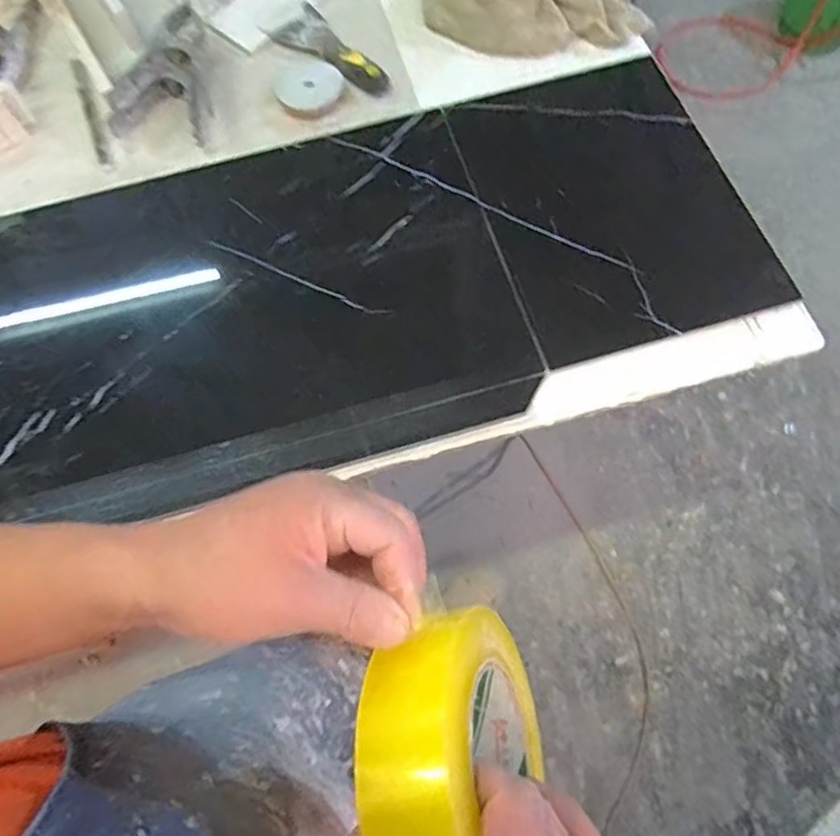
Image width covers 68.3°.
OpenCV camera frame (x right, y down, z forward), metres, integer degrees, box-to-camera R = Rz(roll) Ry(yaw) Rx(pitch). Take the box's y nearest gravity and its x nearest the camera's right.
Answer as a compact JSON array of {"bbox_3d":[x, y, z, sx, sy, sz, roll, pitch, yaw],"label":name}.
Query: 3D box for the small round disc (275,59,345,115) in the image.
[{"bbox_3d":[-0.129,-0.385,0.721,0.074,0.012,0.076,-1,67,2],"label":"small round disc"}]

